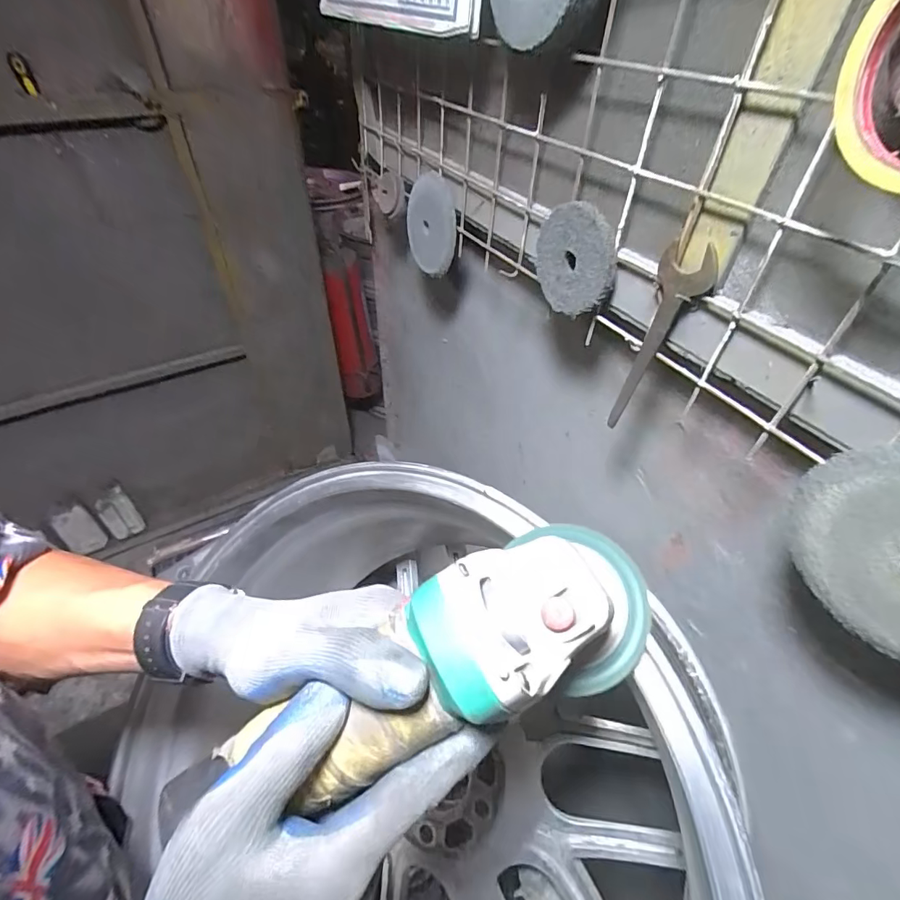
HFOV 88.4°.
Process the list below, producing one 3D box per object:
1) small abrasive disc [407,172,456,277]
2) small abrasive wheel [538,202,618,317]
[{"bbox_3d":[-0.024,-0.269,0.565,0.009,0.102,0.095,-27,7,-38],"label":"small abrasive disc"},{"bbox_3d":[0.103,-0.157,0.386,0.016,0.080,0.084,-21,48,-17],"label":"small abrasive wheel"}]

